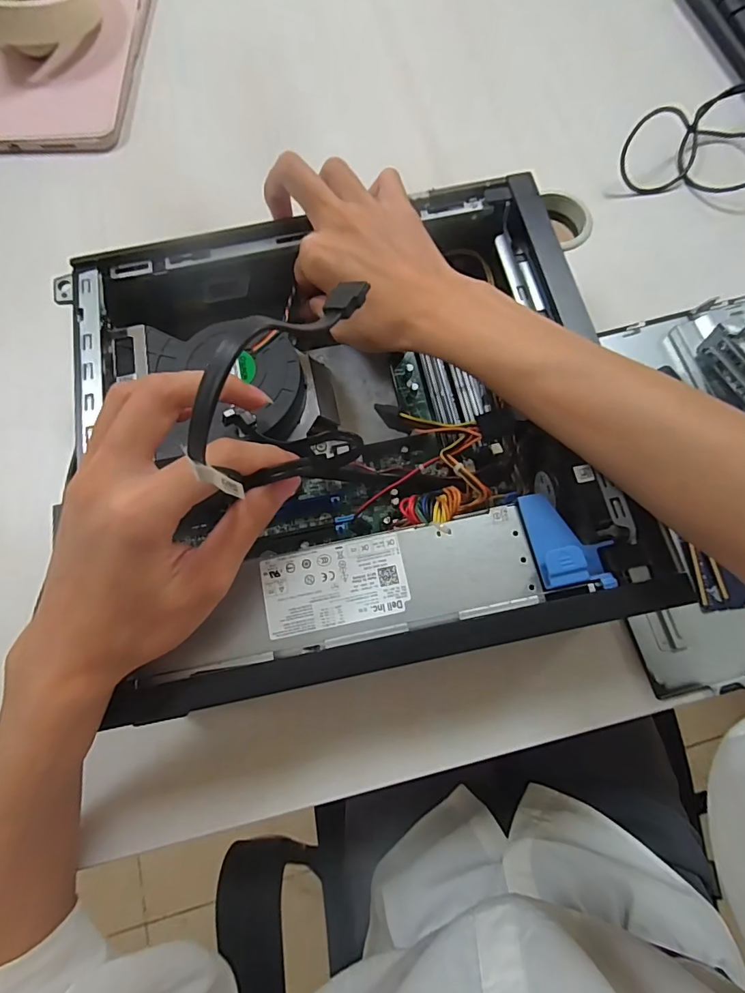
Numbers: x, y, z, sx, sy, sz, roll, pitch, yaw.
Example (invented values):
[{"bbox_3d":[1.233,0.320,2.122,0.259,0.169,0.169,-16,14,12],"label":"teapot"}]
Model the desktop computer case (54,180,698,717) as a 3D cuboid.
[{"bbox_3d":[-0.016,-0.042,0.300,0.292,0.093,0.284,-12,73,-5],"label":"desktop computer case"}]

